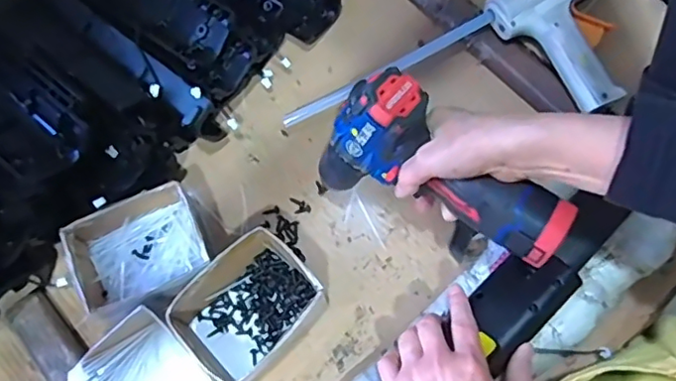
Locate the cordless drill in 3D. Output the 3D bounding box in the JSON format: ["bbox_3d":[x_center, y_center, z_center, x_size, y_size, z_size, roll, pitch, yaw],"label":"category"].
[{"bbox_3d":[0.083,-0.009,0.491,0.206,0.113,0.081,36,77,12],"label":"cordless drill"}]

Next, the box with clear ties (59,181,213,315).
[{"bbox_3d":[-0.185,0.058,0.553,0.120,0.064,0.096,-28,73,-7],"label":"box with clear ties"}]

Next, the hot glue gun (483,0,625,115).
[{"bbox_3d":[0.271,-0.177,0.626,0.173,0.042,0.163,-33,73,-8],"label":"hot glue gun"}]

